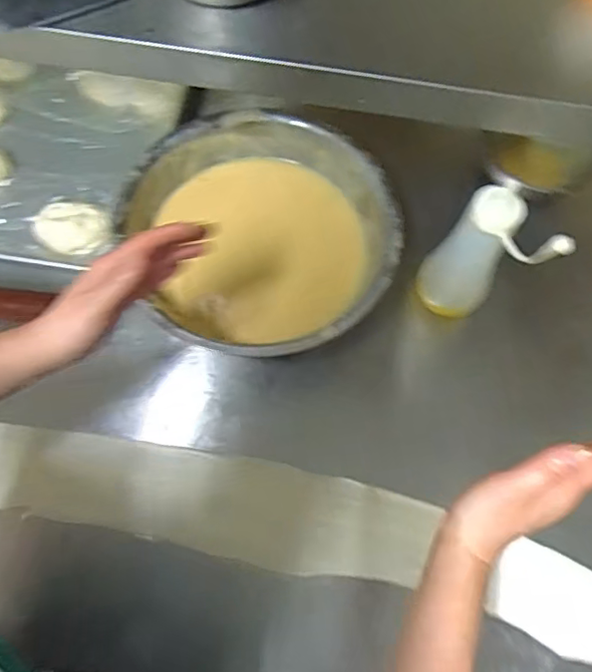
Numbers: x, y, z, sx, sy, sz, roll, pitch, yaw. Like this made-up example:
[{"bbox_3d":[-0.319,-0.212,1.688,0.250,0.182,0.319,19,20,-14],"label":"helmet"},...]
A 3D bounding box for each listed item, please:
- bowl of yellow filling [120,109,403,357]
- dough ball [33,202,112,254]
[{"bbox_3d":[-0.034,-0.124,0.705,0.301,0.091,0.313,0,67,-1],"label":"bowl of yellow filling"},{"bbox_3d":[-0.284,-0.137,0.741,0.097,0.033,0.062,5,67,1],"label":"dough ball"}]

